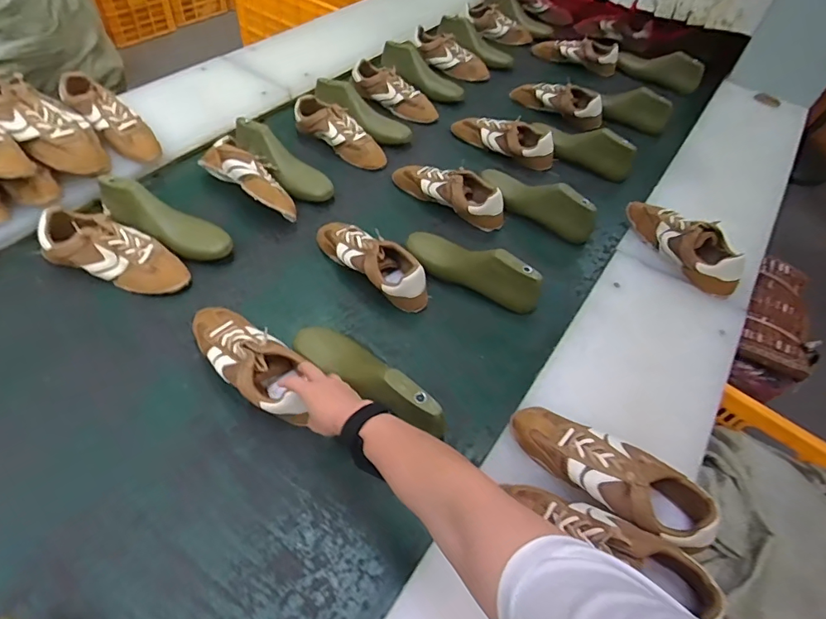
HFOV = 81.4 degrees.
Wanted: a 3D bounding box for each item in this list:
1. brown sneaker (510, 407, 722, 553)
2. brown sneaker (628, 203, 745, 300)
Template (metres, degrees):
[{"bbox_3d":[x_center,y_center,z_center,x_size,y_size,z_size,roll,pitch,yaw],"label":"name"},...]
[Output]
[{"bbox_3d":[0.242,0.198,0.606,0.240,0.080,0.086,36,57,21],"label":"brown sneaker"},{"bbox_3d":[0.511,-0.126,0.905,0.082,0.083,0.241,-23,57,-22],"label":"brown sneaker"}]

